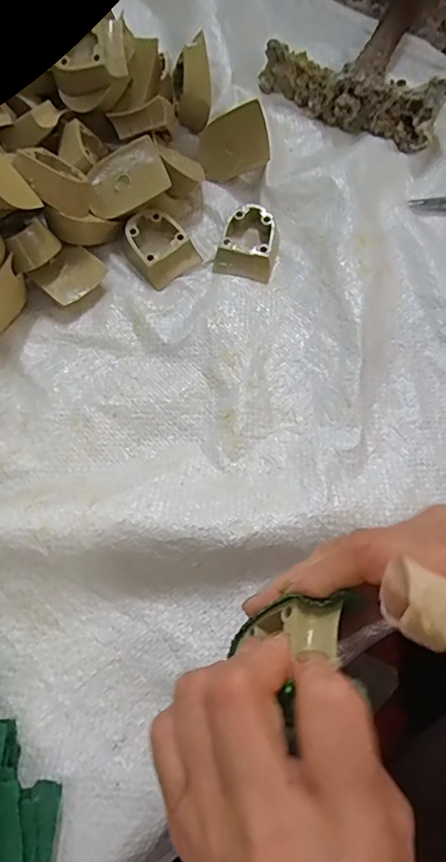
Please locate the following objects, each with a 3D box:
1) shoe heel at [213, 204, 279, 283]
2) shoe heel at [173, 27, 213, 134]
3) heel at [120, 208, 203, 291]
[{"bbox_3d":[0.019,-0.132,0.348,0.039,0.019,0.046,13,68,6],"label":"shoe heel"},{"bbox_3d":[-0.023,-0.255,0.367,0.025,0.038,0.046,-8,68,-3],"label":"shoe heel"},{"bbox_3d":[-0.045,-0.129,0.349,0.038,0.019,0.048,-37,72,-14],"label":"heel"}]

